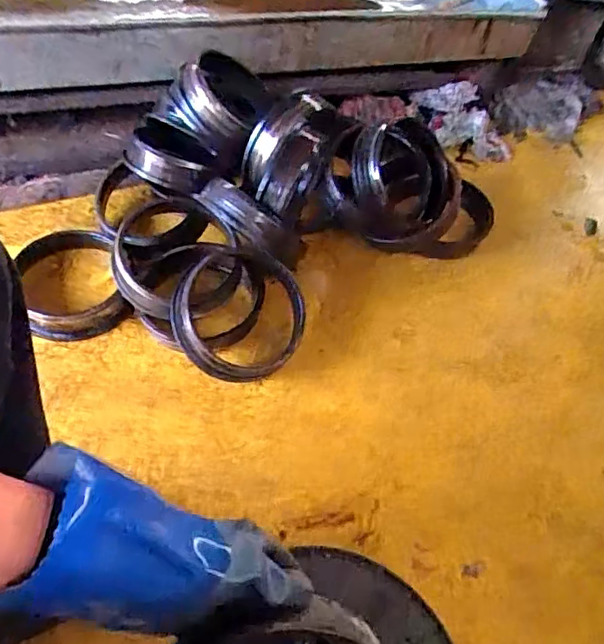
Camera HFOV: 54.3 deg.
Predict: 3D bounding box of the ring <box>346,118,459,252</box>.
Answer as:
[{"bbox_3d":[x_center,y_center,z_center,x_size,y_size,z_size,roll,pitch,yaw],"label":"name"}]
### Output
[{"bbox_3d":[0.148,-0.192,0.841,0.152,0.181,0.030,-12,21,-2],"label":"ring"}]

